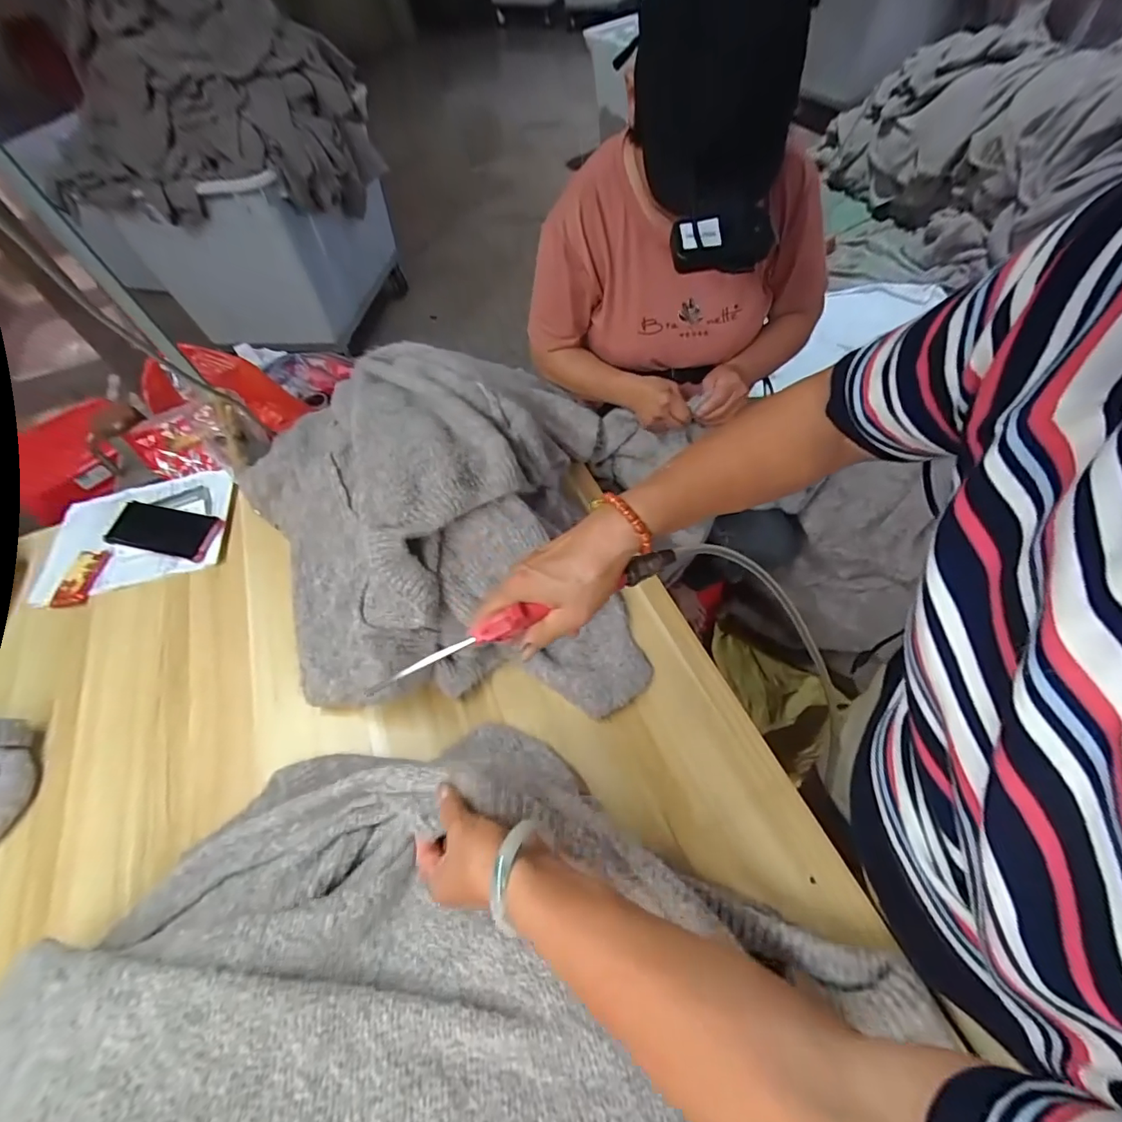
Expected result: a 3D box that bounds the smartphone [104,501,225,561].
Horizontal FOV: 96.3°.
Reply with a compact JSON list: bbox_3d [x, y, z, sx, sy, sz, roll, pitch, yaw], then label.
[{"bbox_3d":[-0.626,-0.050,0.793,0.159,0.014,0.074,11,71,1],"label":"smartphone"}]

